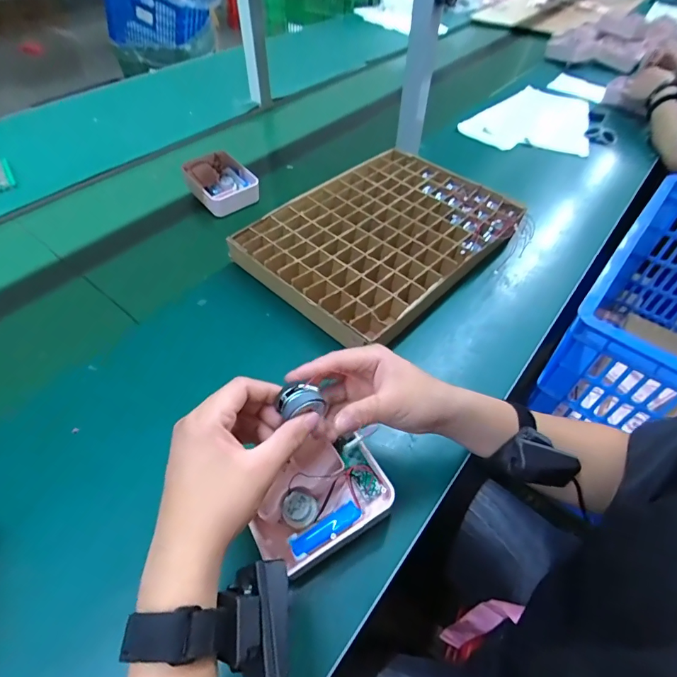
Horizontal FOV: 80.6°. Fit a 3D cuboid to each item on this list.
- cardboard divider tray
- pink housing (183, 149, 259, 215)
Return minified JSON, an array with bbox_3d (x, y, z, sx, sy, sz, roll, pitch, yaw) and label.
[{"bbox_3d":[0.075,-0.169,0.652,0.306,0.051,0.417,37,59,24],"label":"cardboard divider tray"},{"bbox_3d":[-0.215,-0.288,0.738,0.103,0.053,0.117,-35,60,-25],"label":"pink housing"}]

